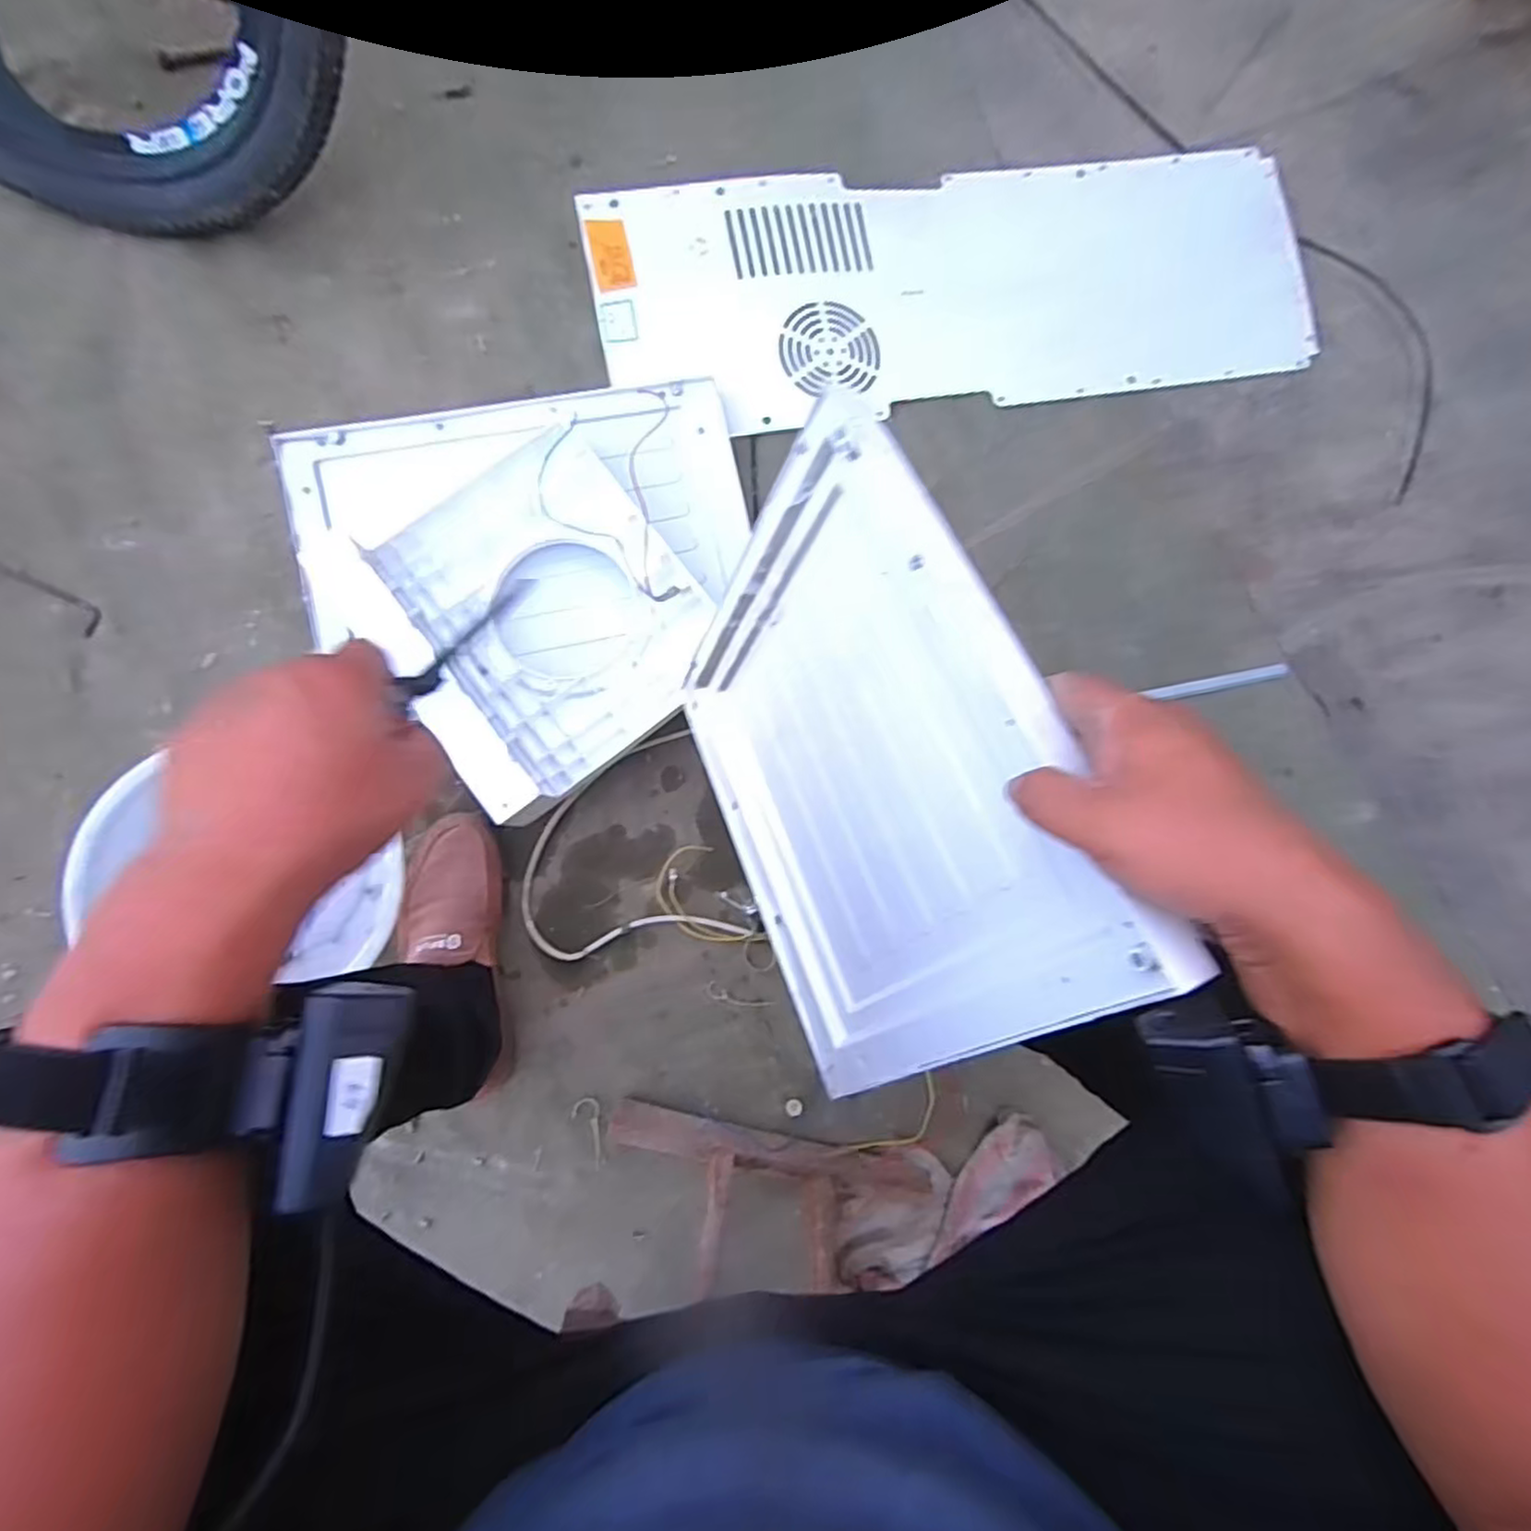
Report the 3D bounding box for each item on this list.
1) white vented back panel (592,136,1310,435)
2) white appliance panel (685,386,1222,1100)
[{"bbox_3d":[0.233,-0.555,0.801,0.841,0.024,0.288,-10,86,-8],"label":"white vented back panel"},{"bbox_3d":[0.053,0.008,0.447,0.025,0.300,0.347,-7,62,-32],"label":"white appliance panel"}]

